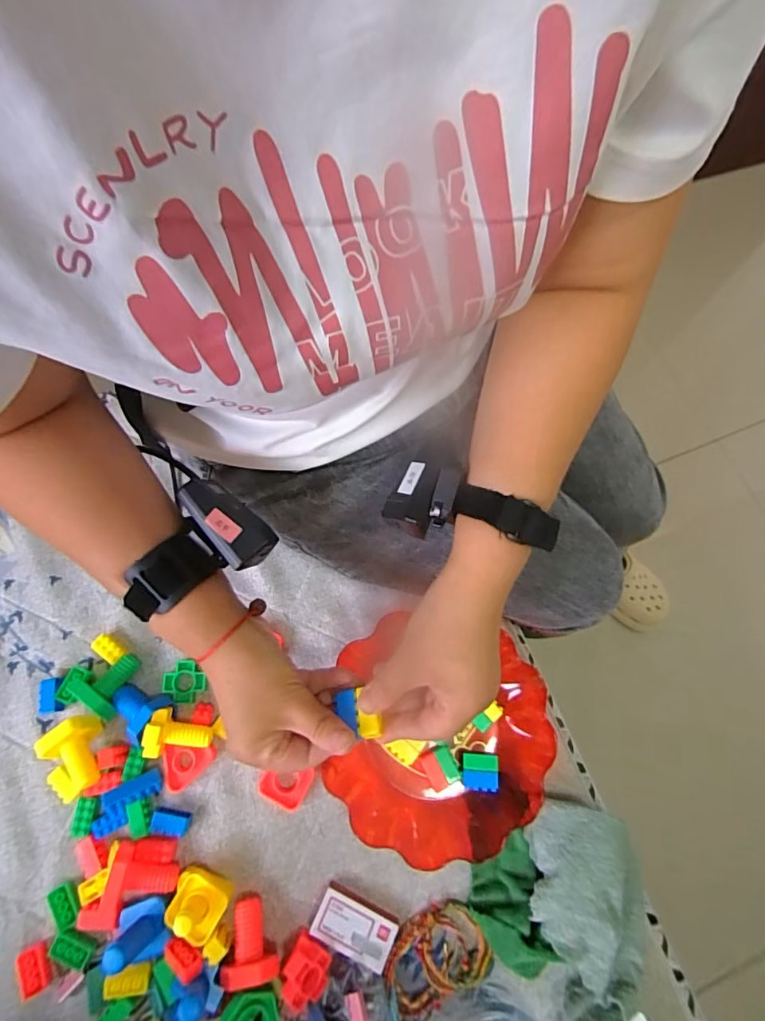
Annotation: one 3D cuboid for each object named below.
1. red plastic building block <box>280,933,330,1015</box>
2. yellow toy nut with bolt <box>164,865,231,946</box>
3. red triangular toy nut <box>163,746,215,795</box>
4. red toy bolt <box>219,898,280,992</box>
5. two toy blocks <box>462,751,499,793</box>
[{"bbox_3d":[-0.064,0.386,0.411,0.036,0.032,0.043,23,74,7],"label":"red plastic building block"},{"bbox_3d":[-0.158,0.333,0.410,0.049,0.044,0.046,26,74,8],"label":"yellow toy nut with bolt"},{"bbox_3d":[-0.182,0.239,0.458,0.045,0.011,0.038,1,72,0],"label":"red triangular toy nut"},{"bbox_3d":[-0.110,0.361,0.411,0.045,0.037,0.057,-4,73,-1],"label":"red toy bolt"},{"bbox_3d":[0.092,0.246,0.466,0.032,0.016,0.031,3,73,1],"label":"two toy blocks"}]

